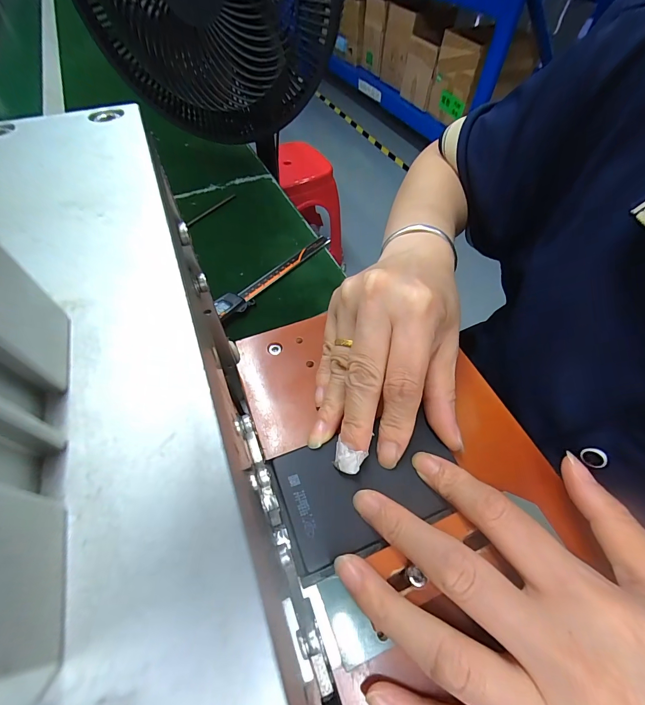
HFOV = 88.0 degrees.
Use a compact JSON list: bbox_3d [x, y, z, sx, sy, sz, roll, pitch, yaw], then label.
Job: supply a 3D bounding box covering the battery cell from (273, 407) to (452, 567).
[{"bbox_3d":[0.024,0.064,0.168,0.084,0.005,0.051,-17,57,-12],"label":"battery cell"}]

